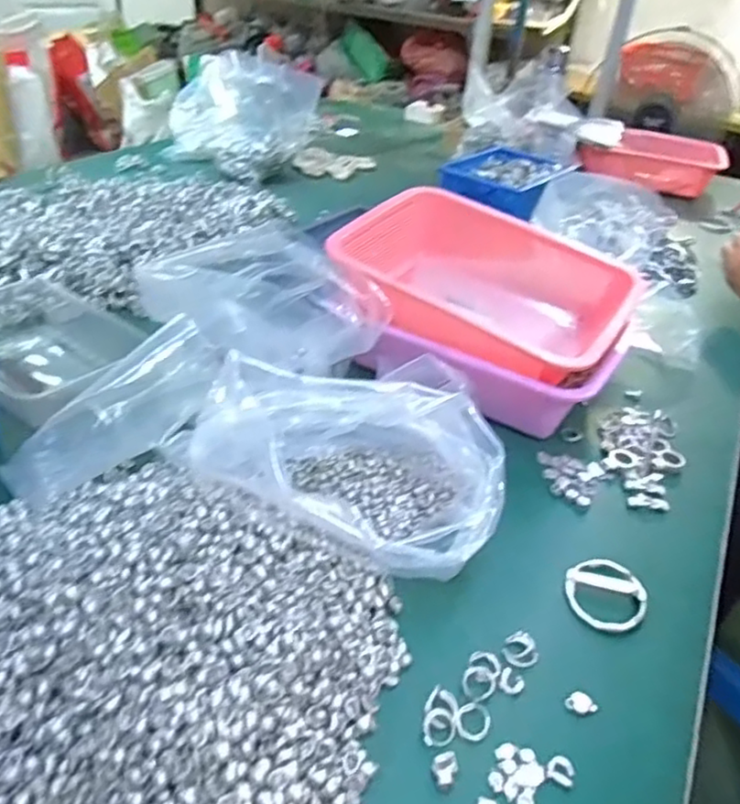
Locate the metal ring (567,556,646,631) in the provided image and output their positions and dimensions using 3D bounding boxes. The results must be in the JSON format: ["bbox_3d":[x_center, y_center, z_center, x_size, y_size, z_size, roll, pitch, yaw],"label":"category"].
[{"bbox_3d":[0.183,0.149,0.497,0.061,0.010,0.060,4,36,-3],"label":"metal ring"}]

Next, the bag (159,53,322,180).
[{"bbox_3d":[-0.256,-0.564,1.237,0.304,0.161,0.184,10,36,6],"label":"bag"}]

